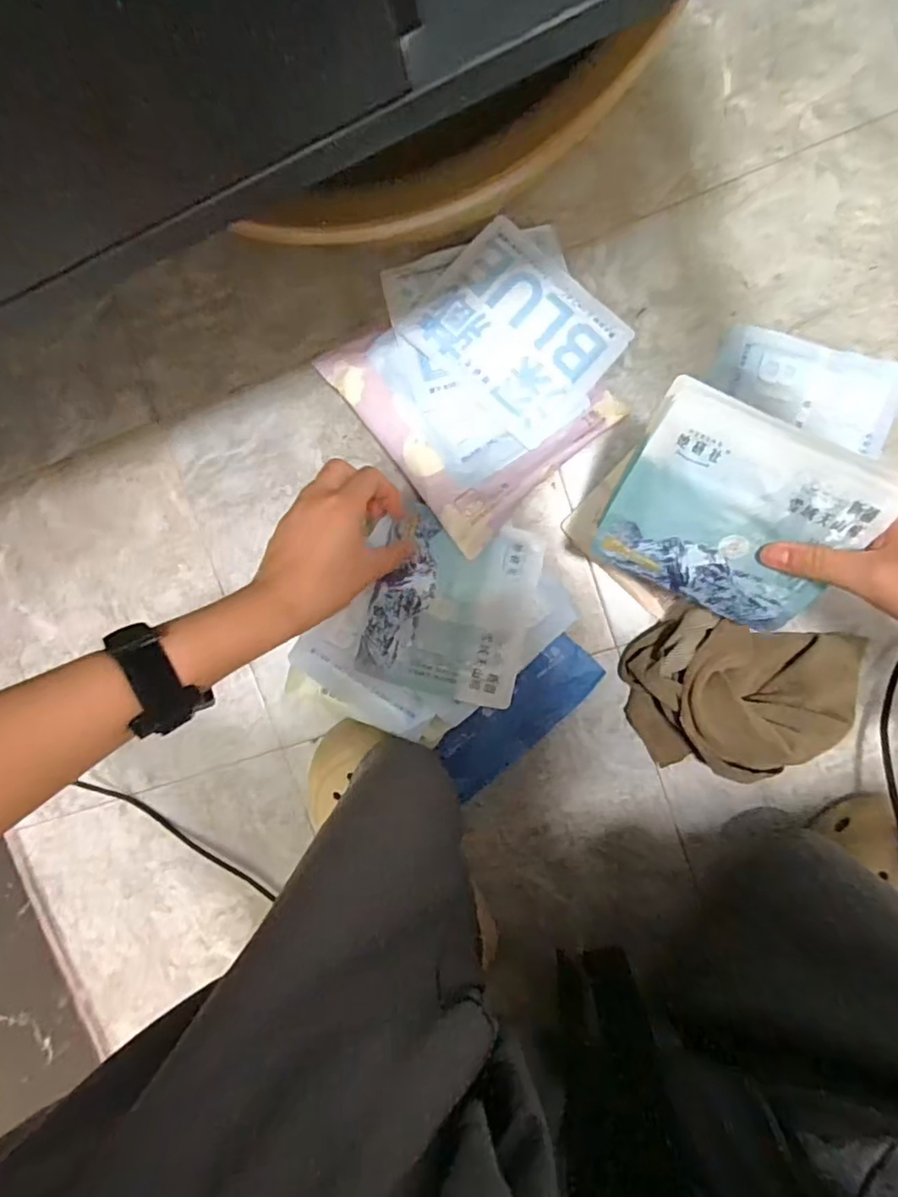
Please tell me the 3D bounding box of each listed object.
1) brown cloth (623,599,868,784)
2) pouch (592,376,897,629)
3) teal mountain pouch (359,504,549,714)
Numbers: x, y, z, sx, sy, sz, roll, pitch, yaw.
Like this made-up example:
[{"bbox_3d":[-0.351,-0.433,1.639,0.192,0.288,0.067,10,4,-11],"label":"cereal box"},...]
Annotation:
[{"bbox_3d":[0.216,0.074,0.438,0.167,0.059,0.125,6,97,7],"label":"brown cloth"},{"bbox_3d":[0.166,-0.047,0.353,0.131,0.014,0.120,25,131,4],"label":"pouch"},{"bbox_3d":[0.004,0.005,0.439,0.114,0.010,0.127,17,84,-4],"label":"teal mountain pouch"}]

